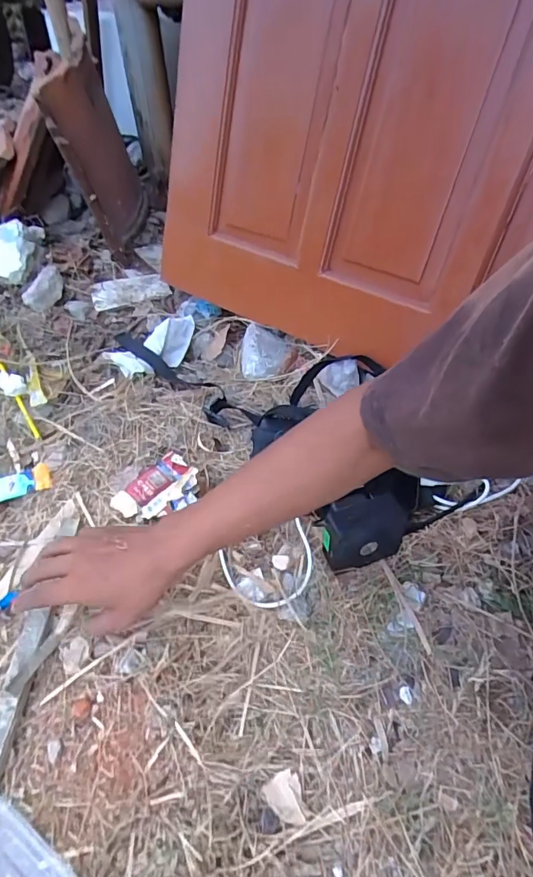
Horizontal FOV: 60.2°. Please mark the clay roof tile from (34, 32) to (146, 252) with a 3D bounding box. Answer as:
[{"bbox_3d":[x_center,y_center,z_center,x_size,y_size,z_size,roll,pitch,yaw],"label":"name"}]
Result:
[{"bbox_3d":[-0.342,-0.590,0.945,0.057,0.334,0.300,-1,57,7],"label":"clay roof tile"}]

